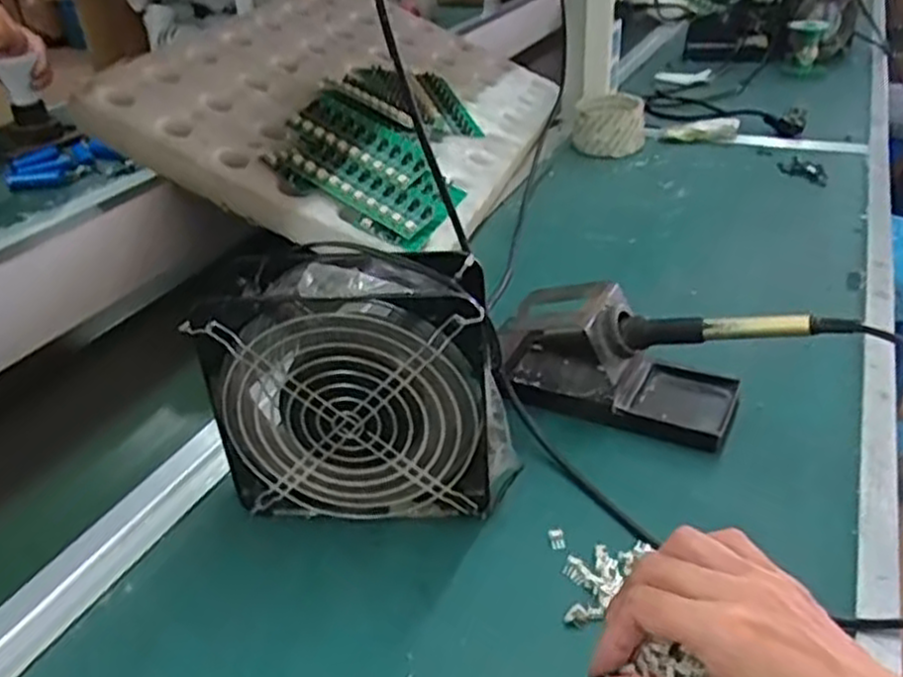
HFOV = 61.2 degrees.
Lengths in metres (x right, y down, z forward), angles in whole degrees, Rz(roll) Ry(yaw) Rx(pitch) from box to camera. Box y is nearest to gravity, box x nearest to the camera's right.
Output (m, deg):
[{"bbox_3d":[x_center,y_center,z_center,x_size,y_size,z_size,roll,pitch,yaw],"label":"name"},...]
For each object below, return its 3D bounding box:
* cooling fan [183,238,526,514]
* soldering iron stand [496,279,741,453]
[{"bbox_3d":[-0.047,0.028,0.432,0.160,0.153,0.062,1,32,7],"label":"cooling fan"},{"bbox_3d":[0.108,0.011,0.522,0.165,0.072,0.077,15,37,27],"label":"soldering iron stand"}]

